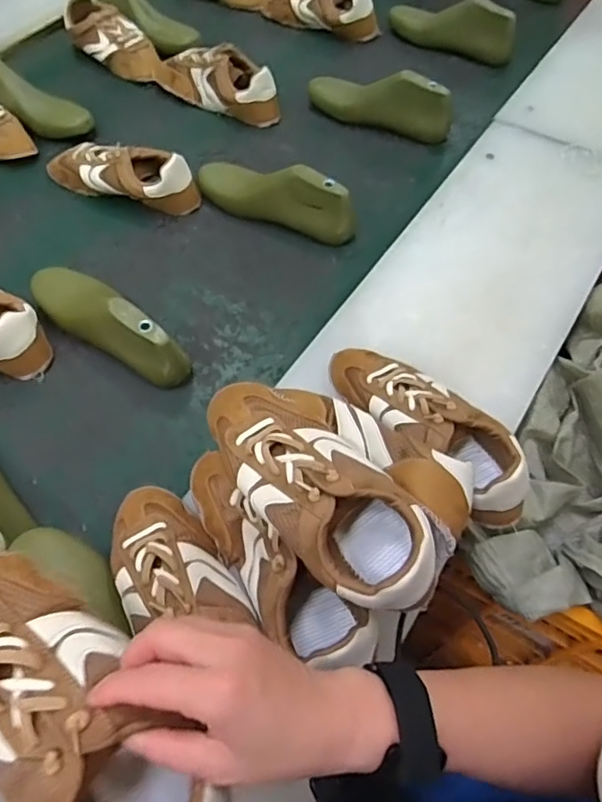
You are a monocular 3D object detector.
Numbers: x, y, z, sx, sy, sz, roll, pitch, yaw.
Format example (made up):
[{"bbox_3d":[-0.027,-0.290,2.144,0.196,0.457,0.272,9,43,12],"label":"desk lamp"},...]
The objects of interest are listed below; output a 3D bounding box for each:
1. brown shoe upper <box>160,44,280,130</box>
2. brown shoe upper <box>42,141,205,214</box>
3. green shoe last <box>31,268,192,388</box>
[{"bbox_3d":[-0.137,-0.540,0.970,0.230,0.085,0.088,30,66,18],"label":"brown shoe upper"},{"bbox_3d":[-0.272,-0.330,0.840,0.243,0.066,0.074,15,62,11],"label":"brown shoe upper"},{"bbox_3d":[-0.234,-0.104,0.687,0.243,0.087,0.074,34,67,20],"label":"green shoe last"}]

